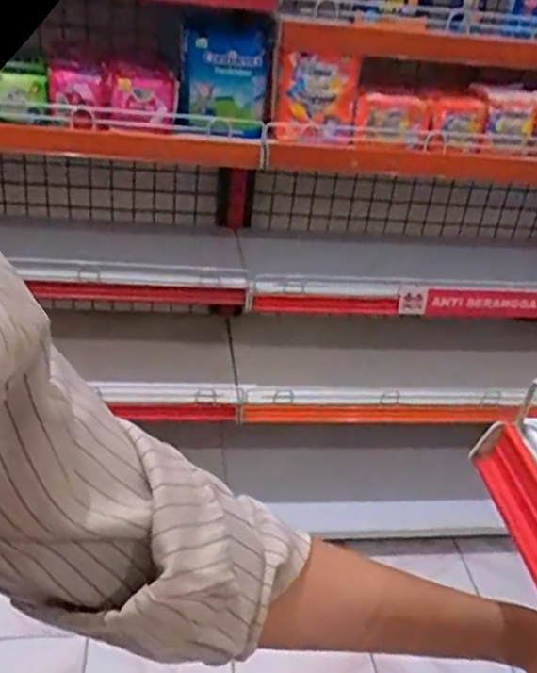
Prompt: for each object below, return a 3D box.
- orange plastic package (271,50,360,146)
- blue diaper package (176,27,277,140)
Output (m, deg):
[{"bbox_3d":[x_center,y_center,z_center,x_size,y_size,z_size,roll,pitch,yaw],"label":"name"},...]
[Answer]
[{"bbox_3d":[0.085,-0.425,1.241,0.137,0.145,0.058,5,31,-2],"label":"orange plastic package"},{"bbox_3d":[-0.076,-0.452,1.213,0.153,0.176,0.075,7,31,1],"label":"blue diaper package"}]

